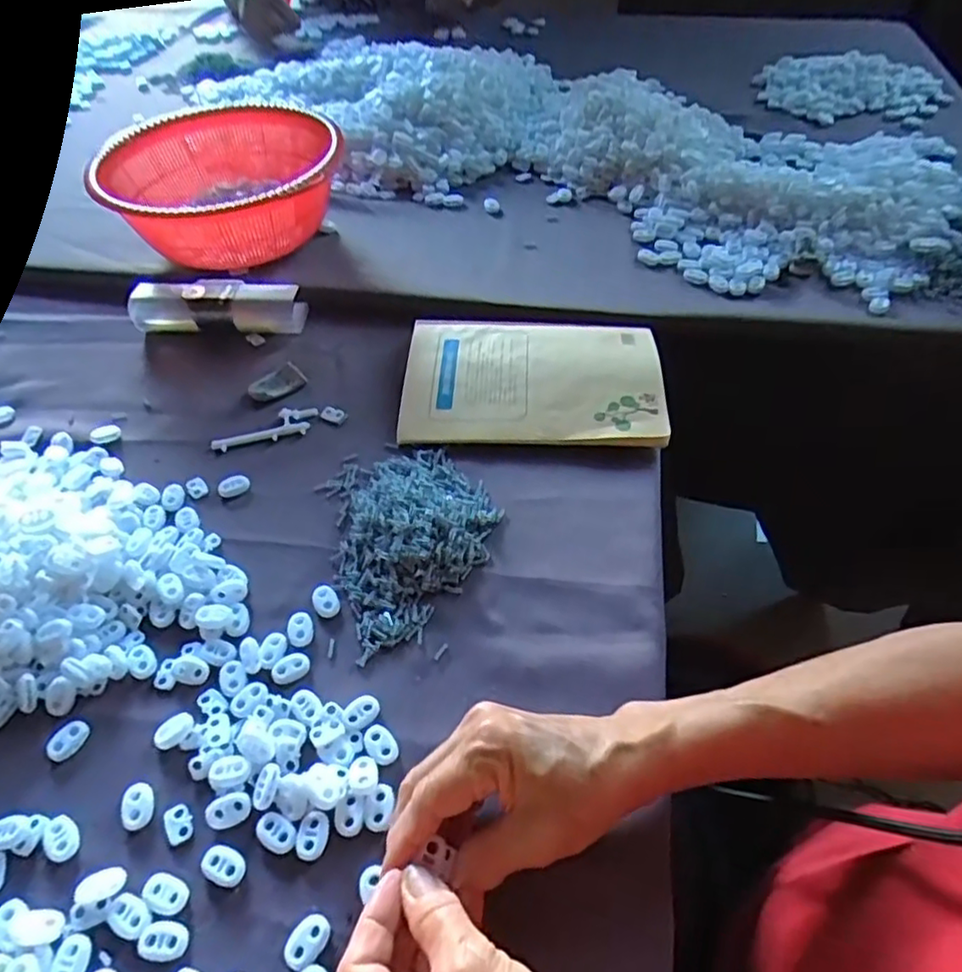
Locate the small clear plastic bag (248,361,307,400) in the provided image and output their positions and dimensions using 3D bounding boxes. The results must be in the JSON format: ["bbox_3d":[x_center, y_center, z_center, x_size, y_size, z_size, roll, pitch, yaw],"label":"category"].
[{"bbox_3d":[-0.174,-0.087,0.553,0.046,0.010,0.026,-33,56,-22],"label":"small clear plastic bag"}]

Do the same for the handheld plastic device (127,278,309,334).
[{"bbox_3d":[-0.243,-0.165,0.604,0.156,0.040,0.042,0,50,3],"label":"handheld plastic device"}]

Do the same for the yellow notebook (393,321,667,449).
[{"bbox_3d":[0.042,-0.089,0.533,0.206,0.022,0.134,2,50,5],"label":"yellow notebook"}]

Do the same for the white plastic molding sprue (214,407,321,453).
[{"bbox_3d":[-0.173,-0.046,0.523,0.084,0.007,0.028,-18,52,-12],"label":"white plastic molding sprue"}]

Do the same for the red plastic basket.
[{"bbox_3d":[-0.242,-0.308,0.674,0.221,0.104,0.247,4,51,7],"label":"red plastic basket"}]

